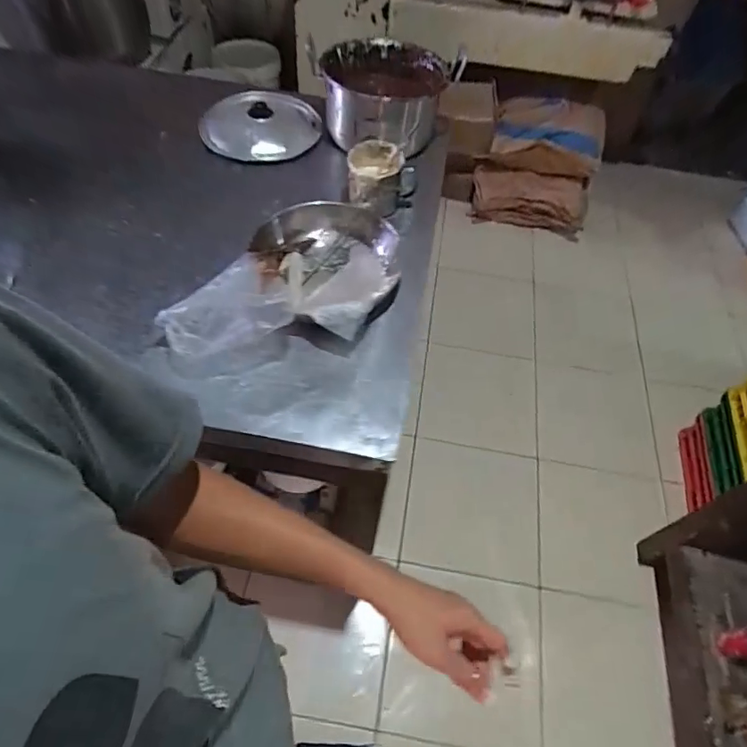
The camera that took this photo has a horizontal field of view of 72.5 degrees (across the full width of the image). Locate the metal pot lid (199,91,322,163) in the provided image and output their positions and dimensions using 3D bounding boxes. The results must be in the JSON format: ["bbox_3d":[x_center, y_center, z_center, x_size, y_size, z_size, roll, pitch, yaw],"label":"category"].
[{"bbox_3d":[-0.249,-0.547,1.144,0.259,0.059,0.244,-1,55,1],"label":"metal pot lid"}]

